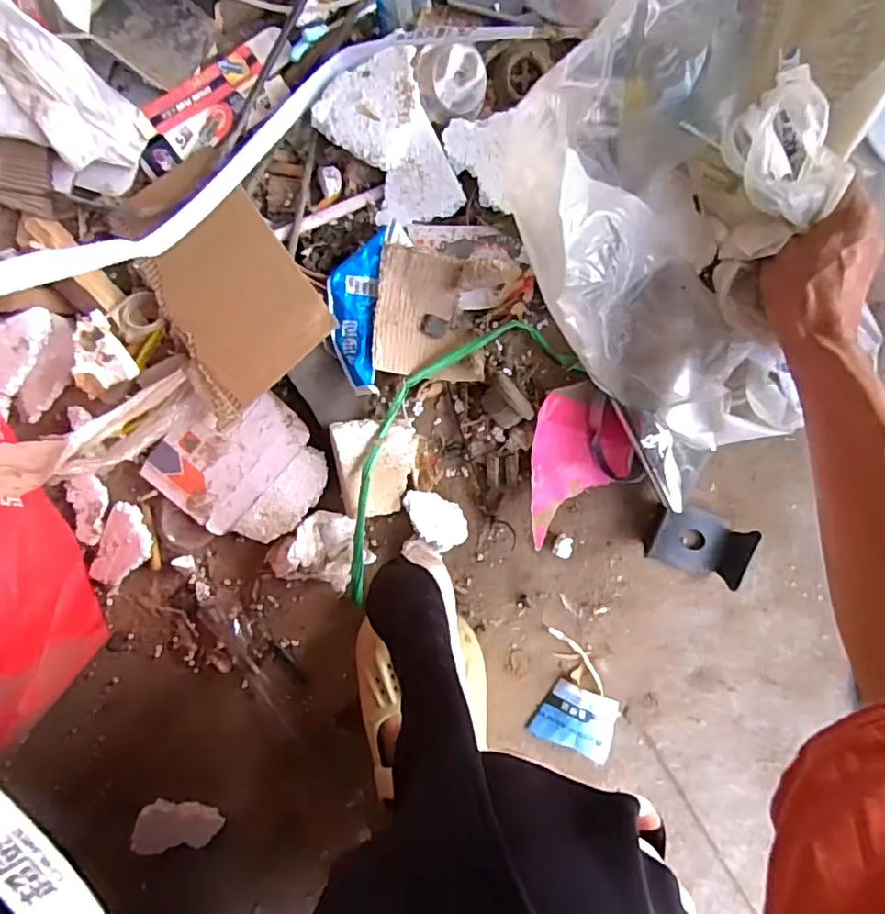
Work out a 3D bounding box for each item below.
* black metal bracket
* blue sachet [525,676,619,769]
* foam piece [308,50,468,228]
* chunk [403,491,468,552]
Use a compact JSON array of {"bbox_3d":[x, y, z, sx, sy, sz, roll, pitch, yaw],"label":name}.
[{"bbox_3d":[0.218,0.074,0.493,0.087,0.022,0.054,21,95,-8],"label":"black metal bracket"},{"bbox_3d":[0.120,0.230,0.506,0.067,0.015,0.053,23,95,-9],"label":"blue sachet"},{"bbox_3d":[-0.039,-0.222,0.414,0.075,0.031,0.107,-23,100,-2],"label":"foam piece"},{"bbox_3d":[-0.004,0.047,0.462,0.038,0.026,0.054,-24,100,-2],"label":"chunk"}]

